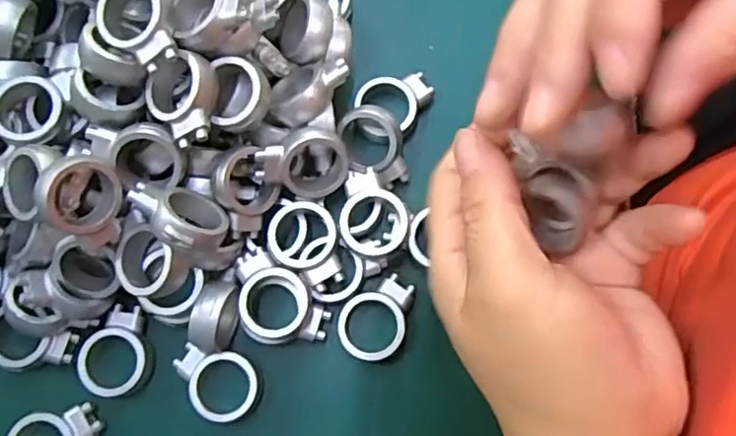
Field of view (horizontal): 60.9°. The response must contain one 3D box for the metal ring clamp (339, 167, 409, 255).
[{"bbox_3d":[0.002,-0.003,0.241,0.025,0.013,0.031,-4,79,-1],"label":"metal ring clamp"}]

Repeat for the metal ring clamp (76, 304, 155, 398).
[{"bbox_3d":[-0.096,0.050,0.239,0.026,0.006,0.033,7,79,1],"label":"metal ring clamp"}]

